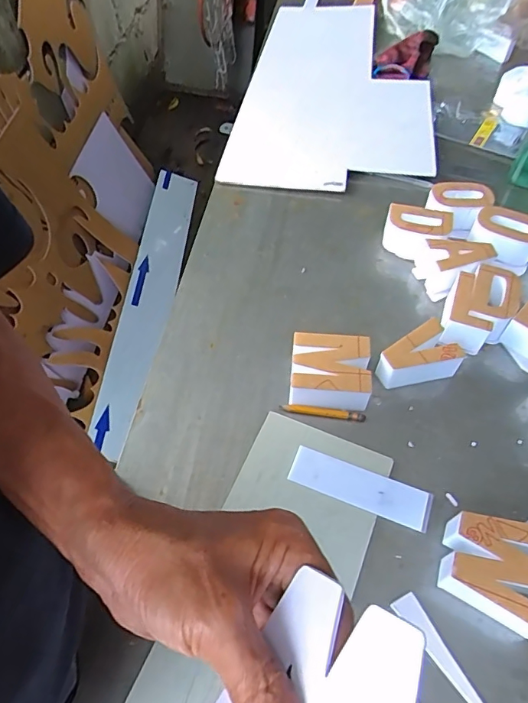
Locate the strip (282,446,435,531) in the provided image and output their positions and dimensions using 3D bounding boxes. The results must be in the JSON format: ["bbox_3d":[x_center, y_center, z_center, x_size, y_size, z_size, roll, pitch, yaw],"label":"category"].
[{"bbox_3d":[0.094,0.134,0.469,0.136,0.006,0.038,19,57,13],"label":"strip"}]

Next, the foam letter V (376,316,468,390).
[{"bbox_3d":[0.169,0.011,0.534,0.084,0.047,0.052,-23,58,-15],"label":"foam letter V"}]

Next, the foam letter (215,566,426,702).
[{"bbox_3d":[0.023,0.140,0.195,0.078,0.005,0.078,16,71,28],"label":"foam letter"}]

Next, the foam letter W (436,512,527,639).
[{"bbox_3d":[0.197,0.188,0.408,0.088,0.046,0.085,16,58,9],"label":"foam letter W"}]

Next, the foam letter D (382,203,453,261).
[{"bbox_3d":[0.206,-0.162,0.656,0.082,0.047,0.063,20,57,13],"label":"foam letter D"}]

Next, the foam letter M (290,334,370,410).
[{"bbox_3d":[0.071,0.024,0.523,0.080,0.047,0.071,5,55,3],"label":"foam letter M"}]

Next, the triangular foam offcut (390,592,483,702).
[{"bbox_3d":[0.145,0.246,0.392,0.022,0.005,0.095,-30,60,-19],"label":"triangular foam offcut"}]

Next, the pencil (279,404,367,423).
[{"bbox_3d":[0.063,0.067,0.516,0.091,0.007,0.007,7,55,5],"label":"pencil"}]

